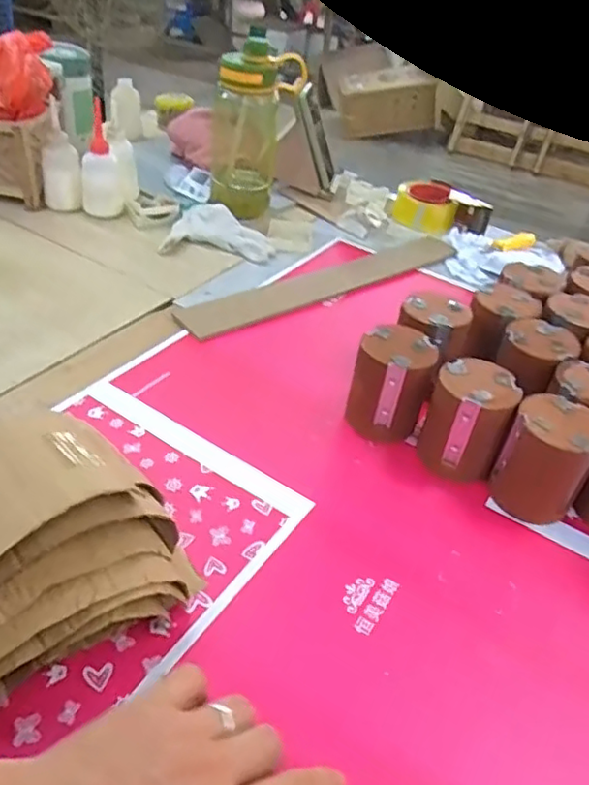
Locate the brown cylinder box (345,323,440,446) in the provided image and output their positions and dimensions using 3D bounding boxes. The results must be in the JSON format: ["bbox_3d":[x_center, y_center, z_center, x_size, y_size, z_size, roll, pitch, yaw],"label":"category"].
[{"bbox_3d":[0.103,-0.008,0.659,0.080,0.103,0.080,18,41,13],"label":"brown cylinder box"}]

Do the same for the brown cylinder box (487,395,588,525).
[{"bbox_3d":[0.240,0.066,0.592,0.078,0.101,0.072,27,44,22],"label":"brown cylinder box"}]

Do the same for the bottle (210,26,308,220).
[{"bbox_3d":[-0.062,-0.424,1.005,0.137,0.258,0.129,7,40,0],"label":"bottle"}]

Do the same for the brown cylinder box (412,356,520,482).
[{"bbox_3d":[0.174,0.028,0.627,0.077,0.104,0.075,19,41,14],"label":"brown cylinder box"}]

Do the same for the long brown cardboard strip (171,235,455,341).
[{"bbox_3d":[0.053,-0.163,0.909,0.486,0.012,0.077,-22,48,-31],"label":"long brown cardboard strip"}]

